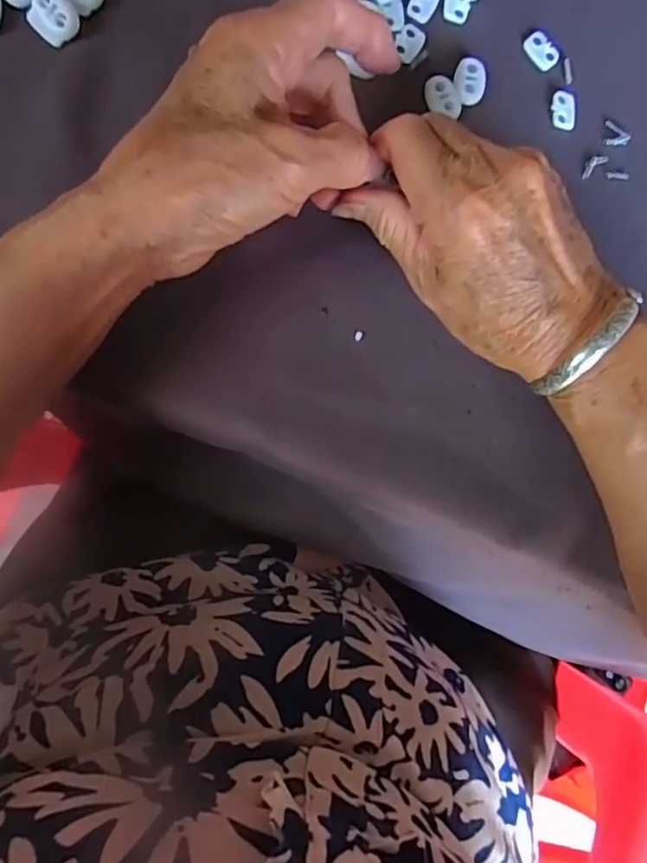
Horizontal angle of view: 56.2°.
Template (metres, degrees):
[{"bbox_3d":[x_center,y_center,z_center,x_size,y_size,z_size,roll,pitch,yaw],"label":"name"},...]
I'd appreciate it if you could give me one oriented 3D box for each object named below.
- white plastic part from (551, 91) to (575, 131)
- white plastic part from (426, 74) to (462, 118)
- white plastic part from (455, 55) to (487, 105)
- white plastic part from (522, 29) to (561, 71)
[{"bbox_3d":[0.122,-0.163,0.307,0.012,0.004,0.019,2,85,-10],"label":"white plastic part"},{"bbox_3d":[0.059,-0.163,0.296,0.015,0.004,0.021,-27,90,-11],"label":"white plastic part"},{"bbox_3d":[0.072,-0.173,0.299,0.015,0.005,0.023,7,84,-9],"label":"white plastic part"},{"bbox_3d":[0.111,-0.194,0.308,0.019,0.004,0.014,45,80,-4],"label":"white plastic part"}]

